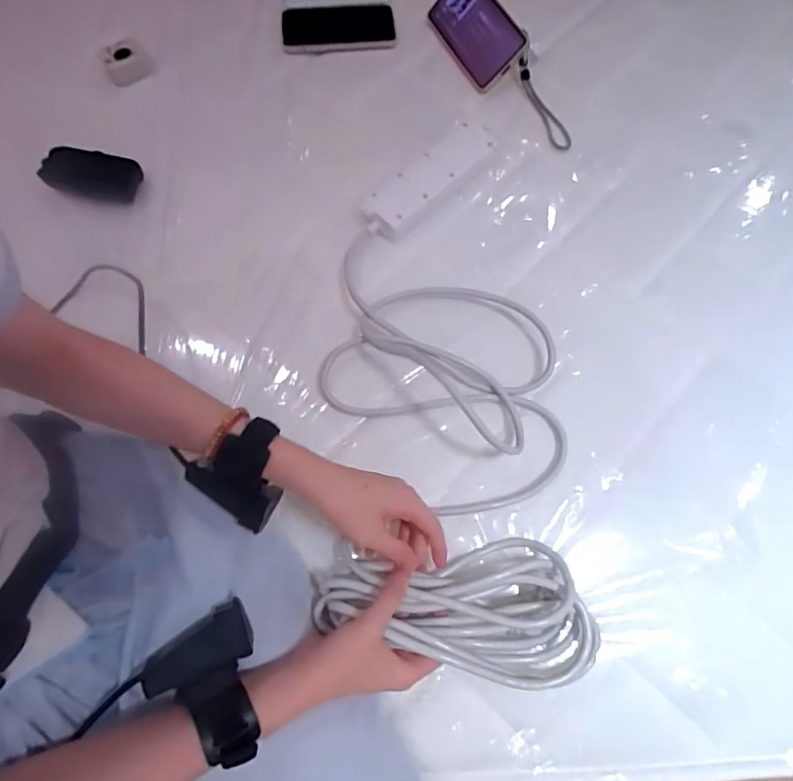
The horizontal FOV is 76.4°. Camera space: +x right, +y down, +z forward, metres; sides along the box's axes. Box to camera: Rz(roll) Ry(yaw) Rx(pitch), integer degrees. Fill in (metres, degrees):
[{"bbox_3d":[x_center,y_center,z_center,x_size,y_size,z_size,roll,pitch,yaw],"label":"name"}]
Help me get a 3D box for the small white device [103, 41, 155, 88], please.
[{"bbox_3d":[-0.350,-0.427,0.661,0.060,0.029,0.047,-21,72,-8],"label":"small white device"}]

